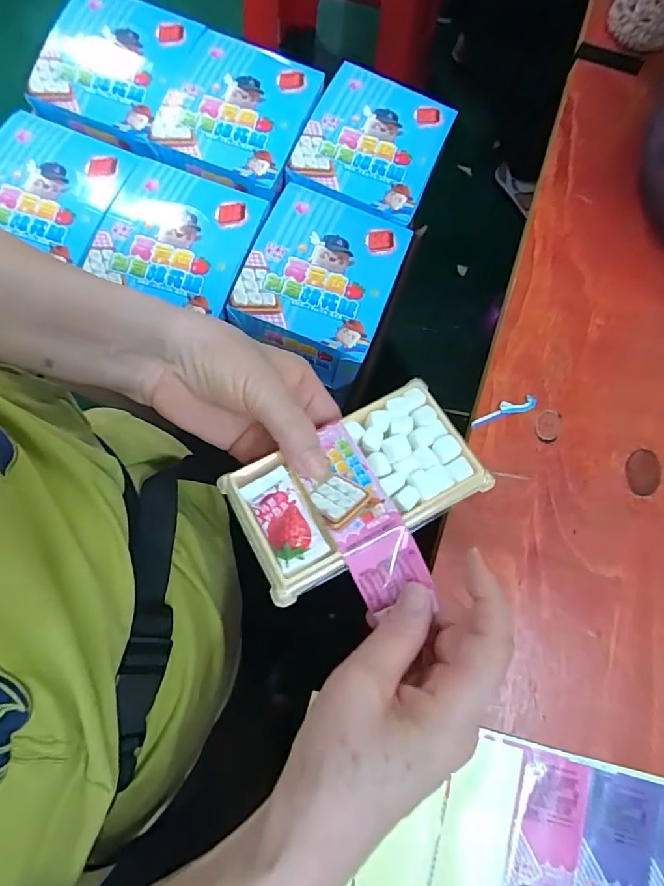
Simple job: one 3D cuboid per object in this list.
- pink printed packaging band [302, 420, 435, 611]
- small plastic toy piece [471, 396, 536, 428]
[{"bbox_3d":[0.015,0.039,0.265,0.039,0.012,0.098,-24,77,-7],"label":"pink printed packaging band"},{"bbox_3d":[0.116,-0.022,0.327,0.047,0.004,0.010,-18,79,-5],"label":"small plastic toy piece"}]

